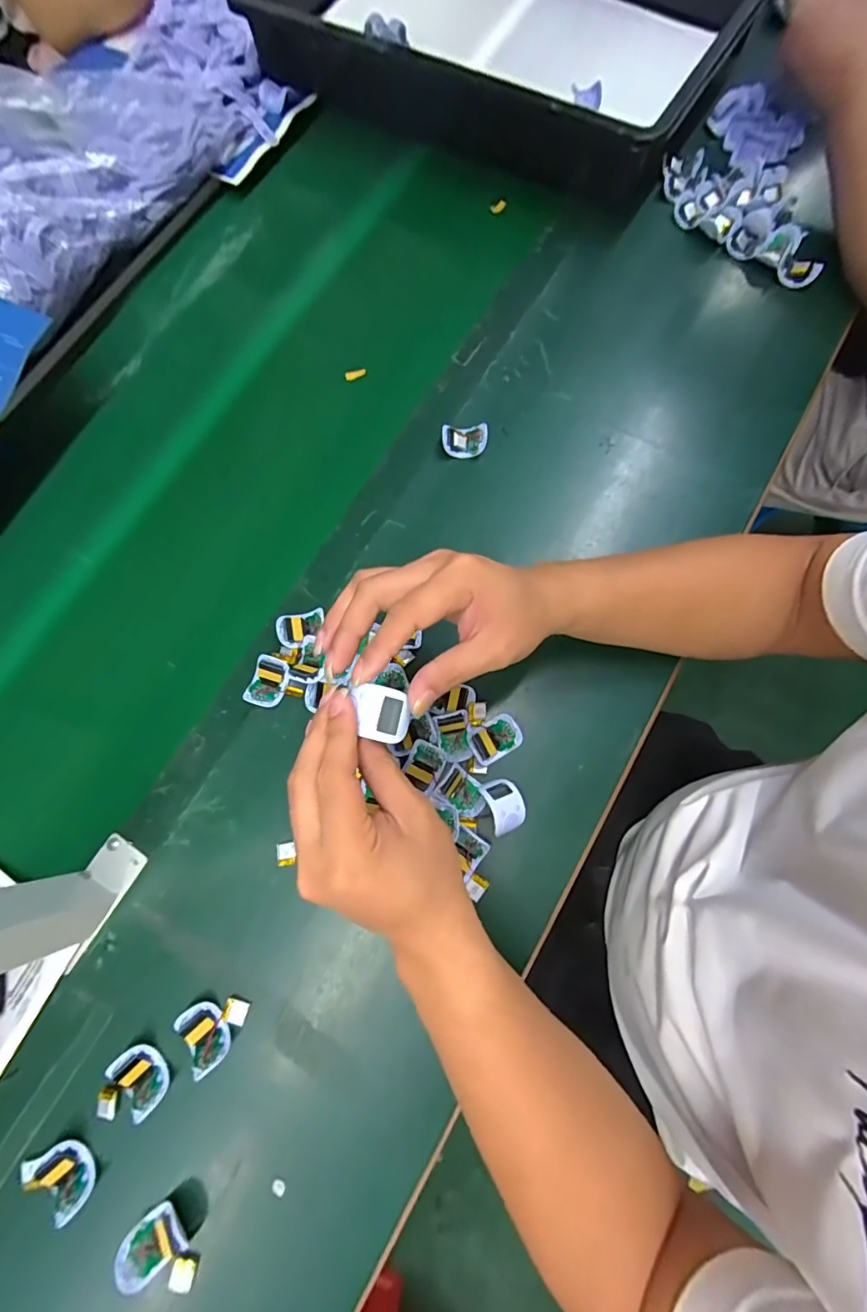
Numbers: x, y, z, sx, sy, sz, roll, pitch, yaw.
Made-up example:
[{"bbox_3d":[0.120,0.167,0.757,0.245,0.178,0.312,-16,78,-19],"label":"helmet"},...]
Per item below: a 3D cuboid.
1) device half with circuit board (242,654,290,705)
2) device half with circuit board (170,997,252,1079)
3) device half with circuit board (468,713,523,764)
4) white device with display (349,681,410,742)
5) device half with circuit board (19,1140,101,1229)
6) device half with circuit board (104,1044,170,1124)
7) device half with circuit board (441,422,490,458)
[{"bbox_3d":[-0.142,0.023,0.428,0.031,0.019,0.041,17,77,6],"label":"device half with circuit board"},{"bbox_3d":[-0.161,0.273,0.364,0.046,0.018,0.042,-36,78,-7],"label":"device half with circuit board"},{"bbox_3d":[0.051,0.069,0.411,0.041,0.011,0.030,-32,77,-6],"label":"device half with circuit board"},{"bbox_3d":[-0.031,0.032,0.282,0.034,0.007,0.029,14,77,5],"label":"white device with display"},{"bbox_3d":[-0.262,0.367,0.346,0.039,0.023,0.047,-44,79,-9],"label":"device half with circuit board"},{"bbox_3d":[-0.212,0.306,0.360,0.043,0.020,0.029,41,80,10],"label":"device half with circuit board"},{"bbox_3d":[0.031,-0.211,0.485,0.044,0.016,0.030,-3,76,1],"label":"device half with circuit board"}]

